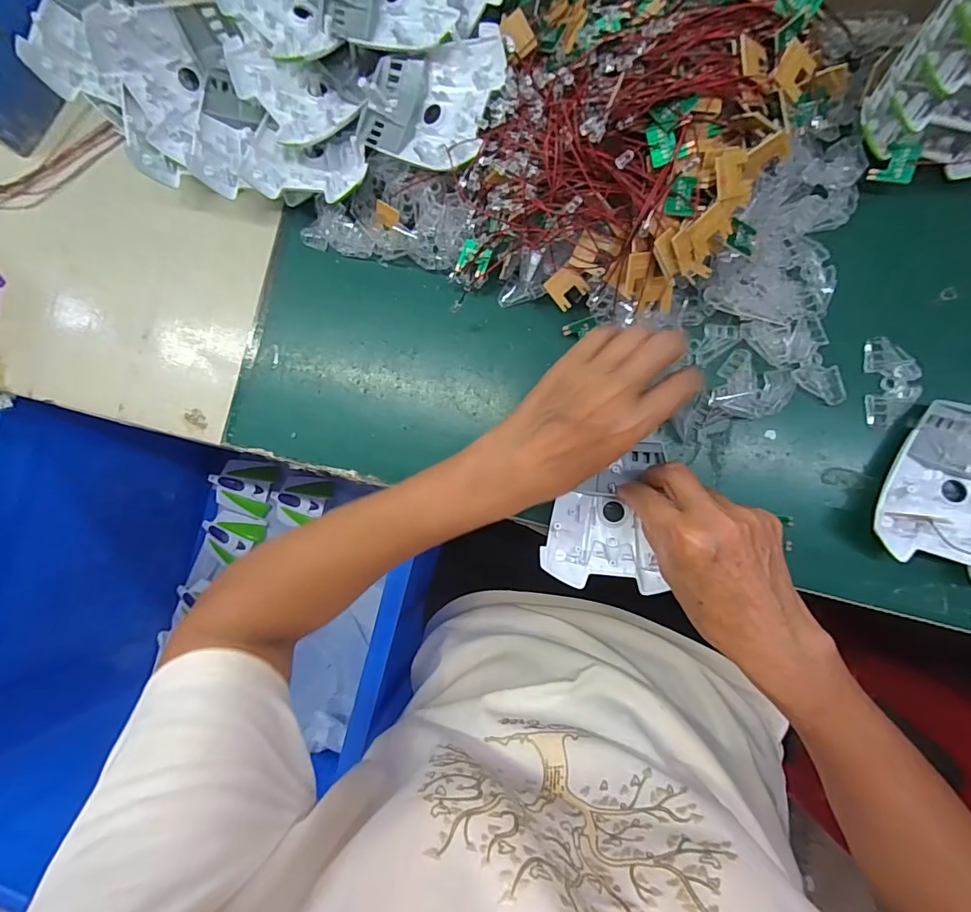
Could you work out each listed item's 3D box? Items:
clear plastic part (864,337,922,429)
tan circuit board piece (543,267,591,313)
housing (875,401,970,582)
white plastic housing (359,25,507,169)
[{"bbox_3d":[0.287,-0.052,0.332,0.030,0.007,0.064,3,88,9],"label":"clear plastic part"},{"bbox_3d":[0.060,-0.124,0.346,0.025,0.004,0.025,-41,99,12],"label":"tan circuit board piece"},{"bbox_3d":[0.320,0.023,0.312,0.094,0.028,0.108,19,91,9],"label":"housing"},{"bbox_3d":[-0.043,-0.271,0.357,0.104,0.023,0.099,0,87,9],"label":"white plastic housing"}]

